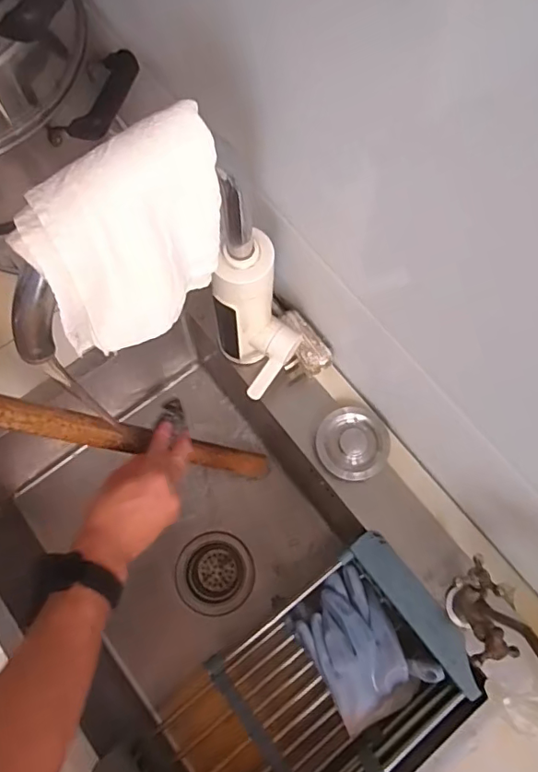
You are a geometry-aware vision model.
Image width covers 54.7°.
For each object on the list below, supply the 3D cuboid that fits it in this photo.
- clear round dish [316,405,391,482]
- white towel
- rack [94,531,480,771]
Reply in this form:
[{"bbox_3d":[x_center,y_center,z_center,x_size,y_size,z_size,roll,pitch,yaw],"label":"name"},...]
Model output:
[{"bbox_3d":[0.098,0.067,0.604,0.079,0.022,0.082,0,75,0],"label":"clear round dish"},{"bbox_3d":[-0.072,-0.077,0.298,0.030,0.118,0.115,36,62,28],"label":"white towel"},{"bbox_3d":[0.038,0.347,0.556,0.352,0.101,0.189,-38,78,-10],"label":"rack"}]

